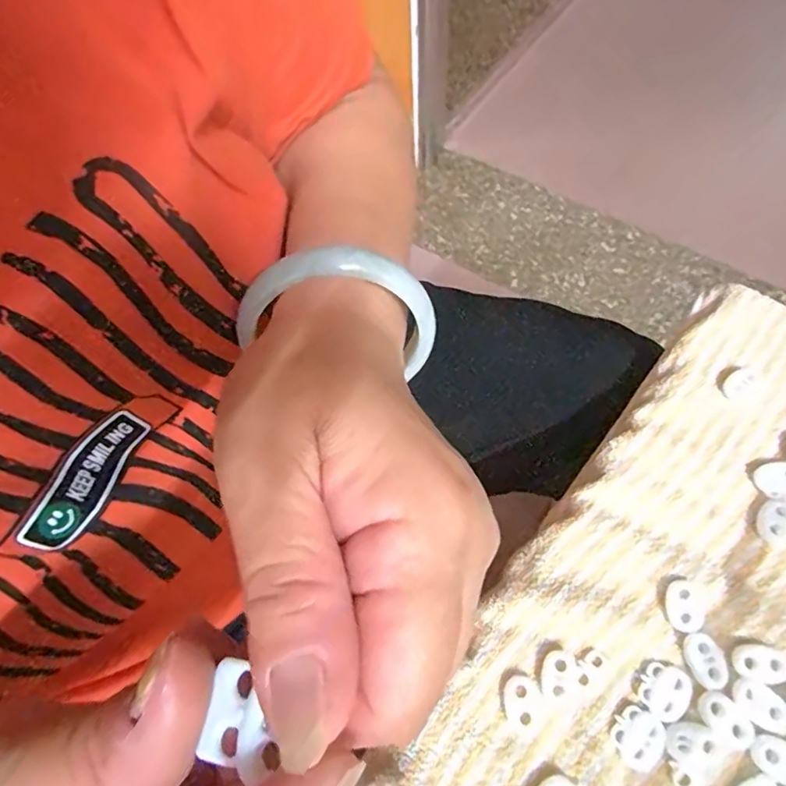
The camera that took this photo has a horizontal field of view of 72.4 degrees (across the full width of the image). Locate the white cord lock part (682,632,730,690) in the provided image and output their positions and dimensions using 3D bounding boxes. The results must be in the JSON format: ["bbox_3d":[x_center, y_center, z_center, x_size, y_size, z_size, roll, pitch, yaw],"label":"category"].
[{"bbox_3d":[0.137,0.116,0.234,0.015,0.004,0.022,-17,64,-5],"label":"white cord lock part"}]

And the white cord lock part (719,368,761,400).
[{"bbox_3d":[0.188,-0.005,0.294,0.020,0.008,0.013,-31,66,-11],"label":"white cord lock part"}]

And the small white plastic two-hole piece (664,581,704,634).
[{"bbox_3d":[0.133,0.097,0.245,0.015,0.004,0.021,-1,64,3],"label":"small white plastic two-hole piece"}]

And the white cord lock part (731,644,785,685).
[{"bbox_3d":[0.160,0.118,0.234,0.021,0.004,0.015,-1,64,3],"label":"white cord lock part"}]

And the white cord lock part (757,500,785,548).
[{"bbox_3d":[0.186,0.063,0.260,0.018,0.006,0.022,11,65,9],"label":"white cord lock part"}]

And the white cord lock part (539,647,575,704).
[{"bbox_3d":[0.072,0.125,0.237,0.013,0.004,0.021,18,67,12],"label":"white cord lock part"}]

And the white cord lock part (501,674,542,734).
[{"bbox_3d":[0.056,0.135,0.234,0.016,0.004,0.021,3,64,5],"label":"white cord lock part"}]

